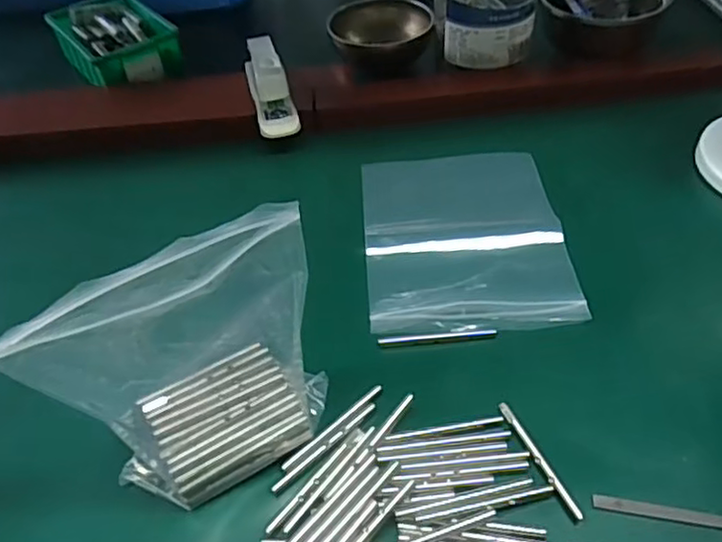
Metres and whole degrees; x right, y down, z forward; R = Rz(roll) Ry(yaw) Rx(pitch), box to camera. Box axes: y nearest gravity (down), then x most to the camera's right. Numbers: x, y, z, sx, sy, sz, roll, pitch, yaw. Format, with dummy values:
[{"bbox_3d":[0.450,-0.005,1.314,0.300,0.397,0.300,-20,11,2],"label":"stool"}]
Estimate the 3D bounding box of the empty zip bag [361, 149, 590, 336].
[{"bbox_3d":[0.078,-0.031,0.506,0.147,0.007,0.196,-4,45,1],"label":"empty zip bag"}]

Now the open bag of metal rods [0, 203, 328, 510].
[{"bbox_3d":[-0.089,0.048,0.339,0.141,0.151,0.073,-19,49,-14],"label":"open bag of metal rods"}]

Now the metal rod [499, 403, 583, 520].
[{"bbox_3d":[0.101,0.106,0.371,0.005,0.004,0.077,-19,49,-14],"label":"metal rod"}]

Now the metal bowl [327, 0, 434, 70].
[{"bbox_3d":[0.022,-0.250,0.695,0.105,0.050,0.105,-2,47,2],"label":"metal bowl"}]

